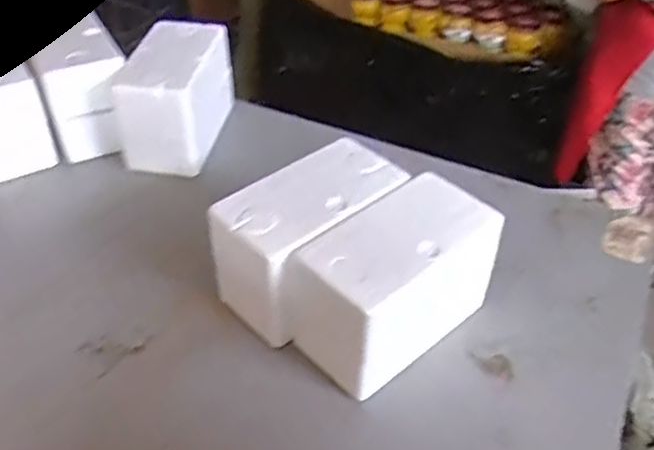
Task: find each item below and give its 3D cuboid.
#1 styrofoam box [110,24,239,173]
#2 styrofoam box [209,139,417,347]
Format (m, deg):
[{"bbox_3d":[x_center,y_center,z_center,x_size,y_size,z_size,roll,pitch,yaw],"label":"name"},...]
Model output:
[{"bbox_3d":[-0.246,-0.220,1.106,0.126,0.173,0.219,8,41,7],"label":"styrofoam box"},{"bbox_3d":[-0.015,0.020,0.827,0.222,0.157,0.127,-30,49,-31],"label":"styrofoam box"}]

